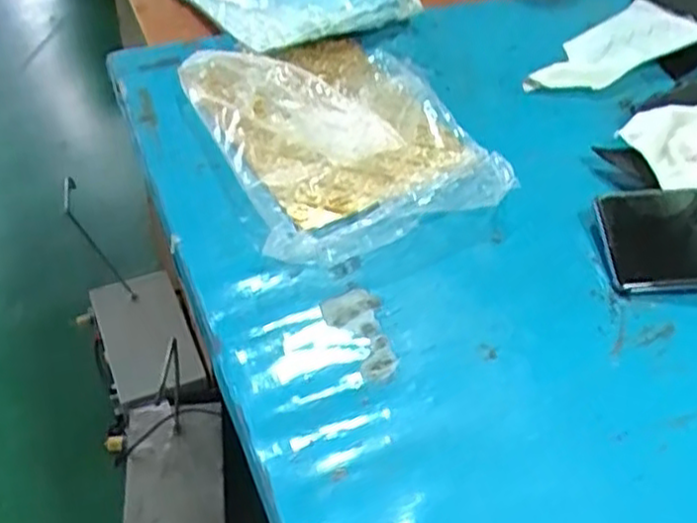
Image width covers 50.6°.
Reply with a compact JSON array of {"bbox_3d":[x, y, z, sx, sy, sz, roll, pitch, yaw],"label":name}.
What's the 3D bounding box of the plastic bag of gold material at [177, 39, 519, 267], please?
[{"bbox_3d":[-0.011,-0.103,0.524,0.168,0.039,0.230,-15,51,-19],"label":"plastic bag of gold material"}]

